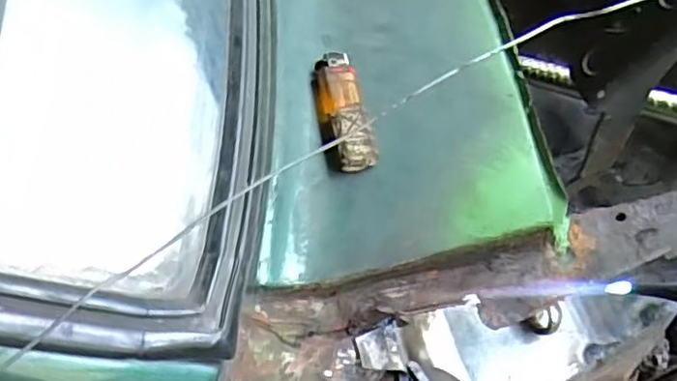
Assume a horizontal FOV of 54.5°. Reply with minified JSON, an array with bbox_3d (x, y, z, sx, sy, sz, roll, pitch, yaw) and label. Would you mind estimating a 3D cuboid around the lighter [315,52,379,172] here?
[{"bbox_3d":[0.004,-0.047,0.381,0.026,0.012,0.077,-12,59,-7],"label":"lighter"}]

